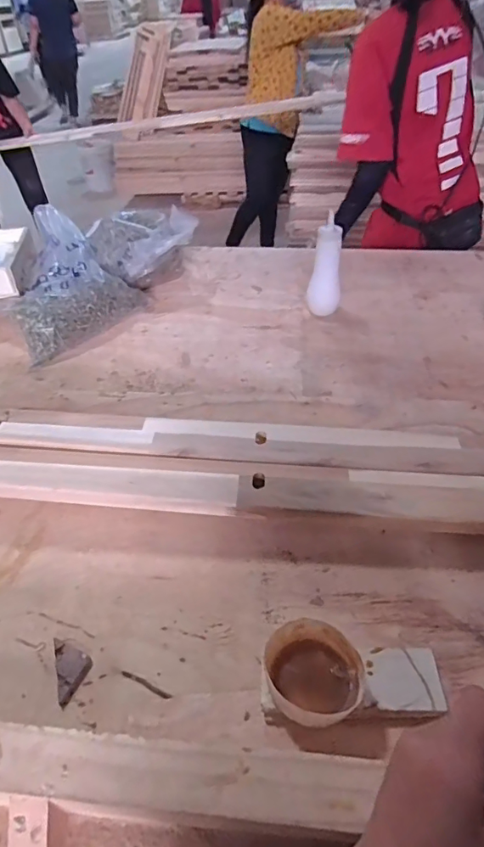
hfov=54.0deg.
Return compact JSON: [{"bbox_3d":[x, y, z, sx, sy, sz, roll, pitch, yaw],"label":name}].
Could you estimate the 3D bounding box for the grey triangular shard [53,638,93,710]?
[{"bbox_3d":[-0.170,0.245,0.479,0.034,0.012,0.063,-17,46,-14],"label":"grey triangular shard"}]

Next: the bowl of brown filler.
[{"bbox_3d":[0.068,0.236,0.444,0.085,0.052,0.085,-11,45,-8],"label":"bowl of brown filler"}]

